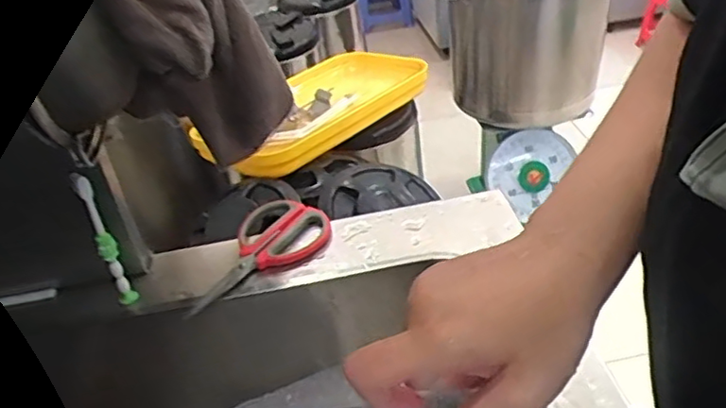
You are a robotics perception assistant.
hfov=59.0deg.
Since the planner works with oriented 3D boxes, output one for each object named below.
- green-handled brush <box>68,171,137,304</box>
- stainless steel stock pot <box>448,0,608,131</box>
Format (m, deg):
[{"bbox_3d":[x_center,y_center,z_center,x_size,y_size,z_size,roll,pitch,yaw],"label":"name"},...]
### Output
[{"bbox_3d":[-0.245,0.037,0.609,0.017,0.155,0.014,-20,39,-16],"label":"green-handled brush"},{"bbox_3d":[0.414,-0.442,1.603,0.377,0.419,0.343,15,43,27],"label":"stainless steel stock pot"}]

